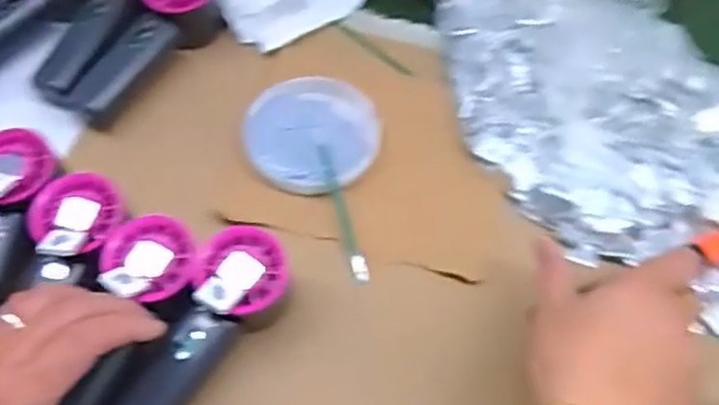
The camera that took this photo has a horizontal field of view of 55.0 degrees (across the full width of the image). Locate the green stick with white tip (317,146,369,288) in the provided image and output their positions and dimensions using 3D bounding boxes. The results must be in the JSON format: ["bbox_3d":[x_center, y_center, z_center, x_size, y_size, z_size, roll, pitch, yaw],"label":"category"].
[{"bbox_3d":[-0.013,0.009,0.502,0.011,0.011,0.105,-15,75,-11],"label":"green stick with white tip"}]

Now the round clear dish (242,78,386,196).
[{"bbox_3d":[-0.036,-0.054,0.533,0.100,0.022,0.097,1,58,-2],"label":"round clear dish"}]

